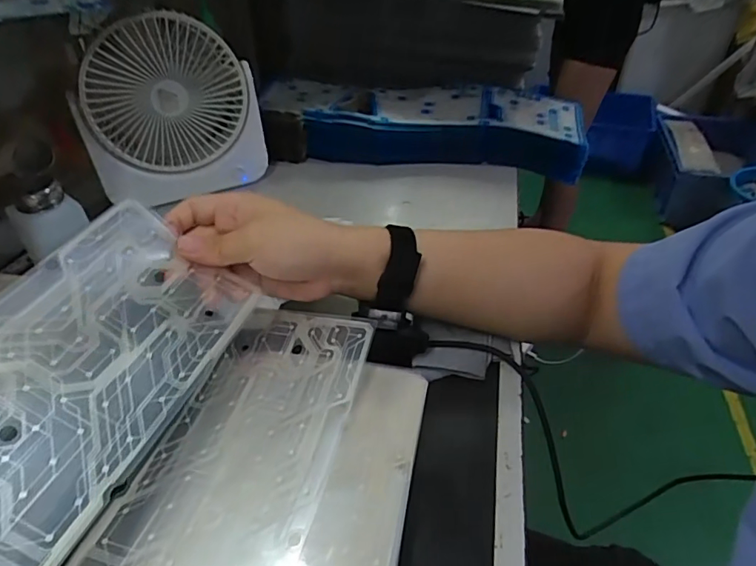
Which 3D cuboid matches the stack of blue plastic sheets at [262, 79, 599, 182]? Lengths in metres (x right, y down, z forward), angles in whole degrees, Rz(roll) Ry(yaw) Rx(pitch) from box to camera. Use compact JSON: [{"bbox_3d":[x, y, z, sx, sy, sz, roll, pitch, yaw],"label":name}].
[{"bbox_3d":[0.060,-0.220,0.707,0.428,0.065,0.133,3,42,4],"label":"stack of blue plastic sheets"}]

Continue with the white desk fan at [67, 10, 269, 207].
[{"bbox_3d":[-0.229,-0.192,0.558,0.177,0.187,0.066,-25,47,-25],"label":"white desk fan"}]

